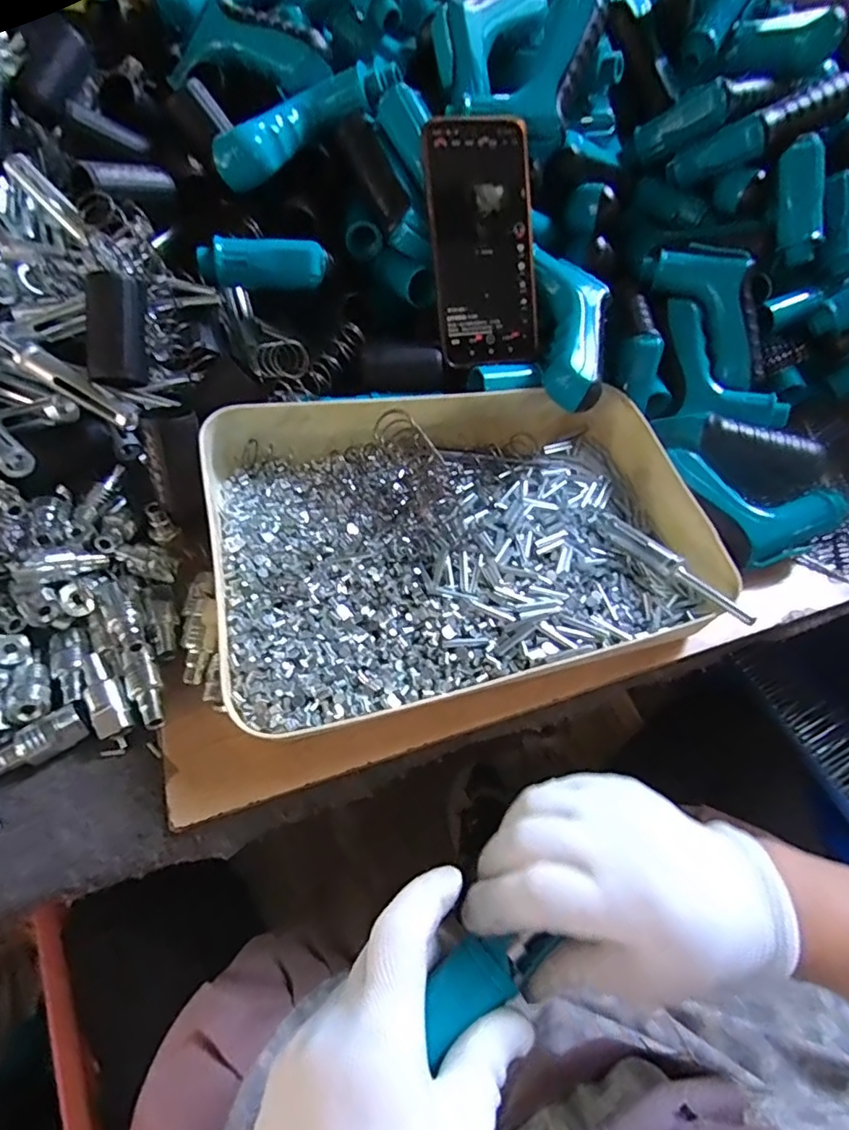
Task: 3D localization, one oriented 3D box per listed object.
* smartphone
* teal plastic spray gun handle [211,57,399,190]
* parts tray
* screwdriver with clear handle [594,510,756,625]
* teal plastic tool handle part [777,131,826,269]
[{"bbox_3d":[0.045,-0.235,0.418,0.077,0.160,0.005,-9,14,-9],"label":"smartphone"},{"bbox_3d":[-0.090,-0.330,0.419,0.147,0.031,0.044,-38,63,-7],"label":"teal plastic spray gun handle"},{"bbox_3d":[0.027,-0.027,0.388,0.323,0.056,0.236,-10,55,-11],"label":"parts tray"},{"bbox_3d":[0.161,-0.002,0.382,0.013,0.013,0.132,-20,41,-18],"label":"screwdriver with clear handle"},{"bbox_3d":[0.297,-0.288,0.450,0.019,0.087,0.029,-10,14,-12],"label":"teal plastic tool handle part"}]

